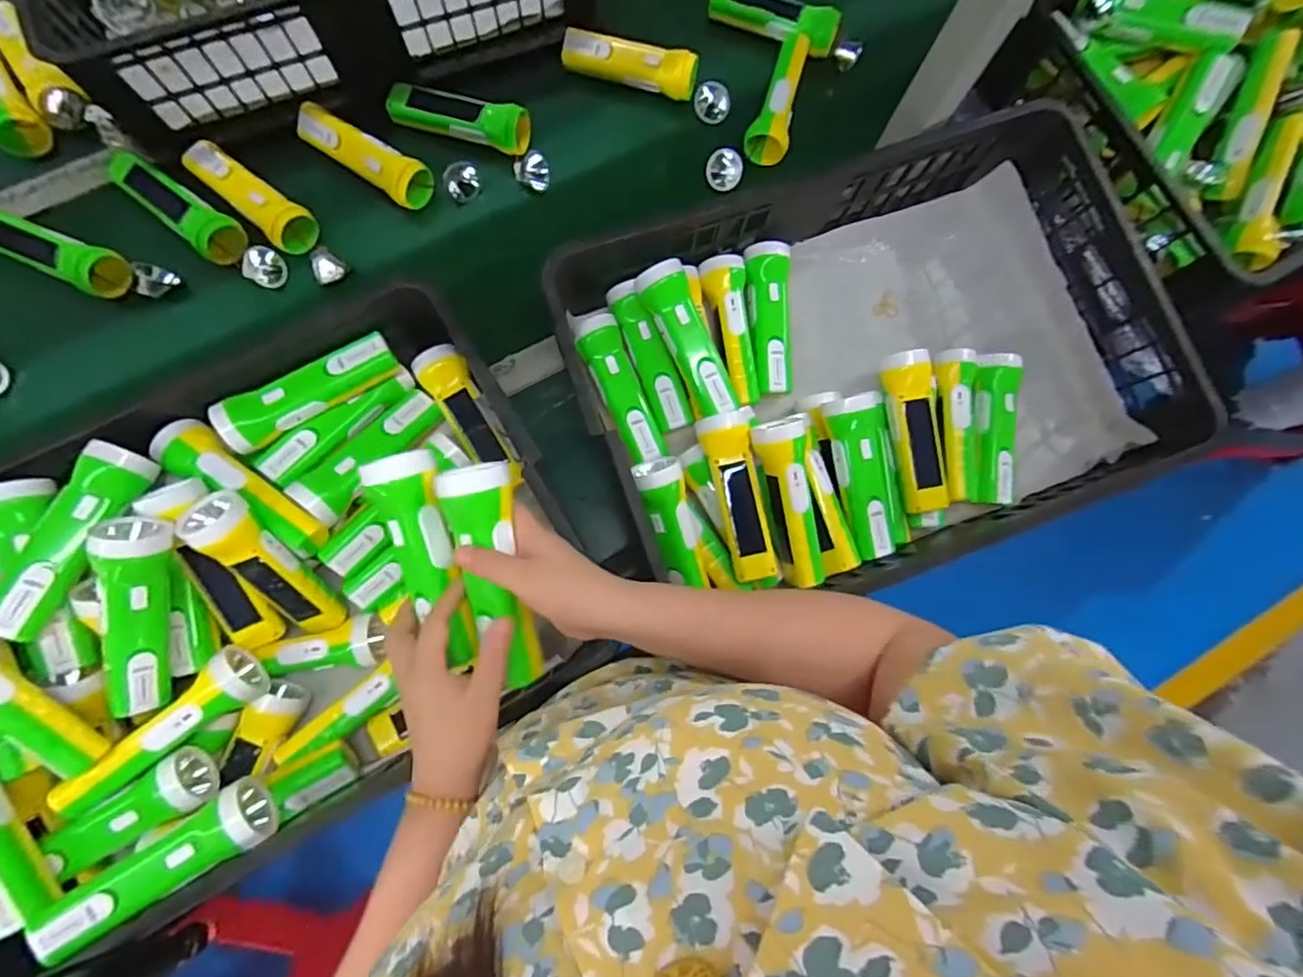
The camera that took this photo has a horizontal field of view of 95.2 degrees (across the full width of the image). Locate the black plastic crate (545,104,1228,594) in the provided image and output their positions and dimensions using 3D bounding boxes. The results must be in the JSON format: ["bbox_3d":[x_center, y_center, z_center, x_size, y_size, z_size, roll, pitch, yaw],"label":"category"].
[{"bbox_3d":[0.266,-0.138,0.669,0.676,0.190,0.410,-20,79,-5],"label":"black plastic crate"}]

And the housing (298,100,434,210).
[{"bbox_3d":[-0.345,-0.403,0.715,0.167,0.046,0.054,35,79,6],"label":"housing"}]

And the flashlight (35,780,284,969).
[{"bbox_3d":[-0.401,0.314,0.489,0.174,0.060,0.050,-34,80,-8],"label":"flashlight"}]

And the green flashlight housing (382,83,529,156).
[{"bbox_3d":[-0.237,-0.457,0.733,0.170,0.047,0.063,14,78,2],"label":"green flashlight housing"}]

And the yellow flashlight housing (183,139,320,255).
[{"bbox_3d":[-0.469,-0.345,0.693,0.175,0.041,0.055,40,80,7],"label":"yellow flashlight housing"}]

